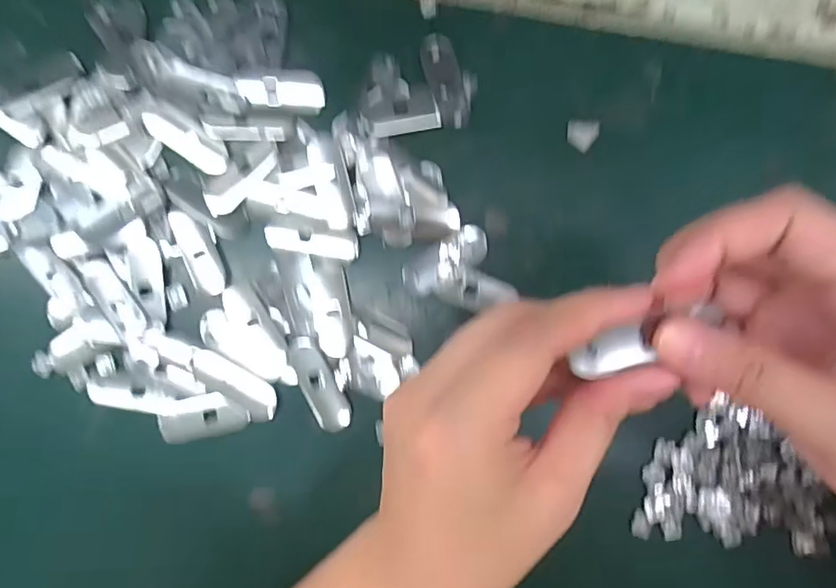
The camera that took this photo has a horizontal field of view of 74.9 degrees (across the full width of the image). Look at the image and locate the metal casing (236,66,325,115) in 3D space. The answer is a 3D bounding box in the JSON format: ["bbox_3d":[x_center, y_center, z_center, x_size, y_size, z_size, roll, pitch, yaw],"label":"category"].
[{"bbox_3d":[-0.077,-0.116,0.308,0.047,0.009,0.025,6,87,2],"label":"metal casing"}]

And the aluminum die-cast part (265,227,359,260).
[{"bbox_3d":[-0.060,-0.029,0.303,0.051,0.004,0.013,9,88,2],"label":"aluminum die-cast part"}]

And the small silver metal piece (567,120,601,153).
[{"bbox_3d":[0.092,-0.088,0.302,0.018,0.004,0.017,2,87,2],"label":"small silver metal piece"}]

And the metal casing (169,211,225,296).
[{"bbox_3d":[-0.123,-0.023,0.305,0.016,0.004,0.050,-25,87,0],"label":"metal casing"}]

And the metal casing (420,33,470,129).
[{"bbox_3d":[0.015,-0.119,0.304,0.019,0.004,0.054,-15,87,1],"label":"metal casing"}]

